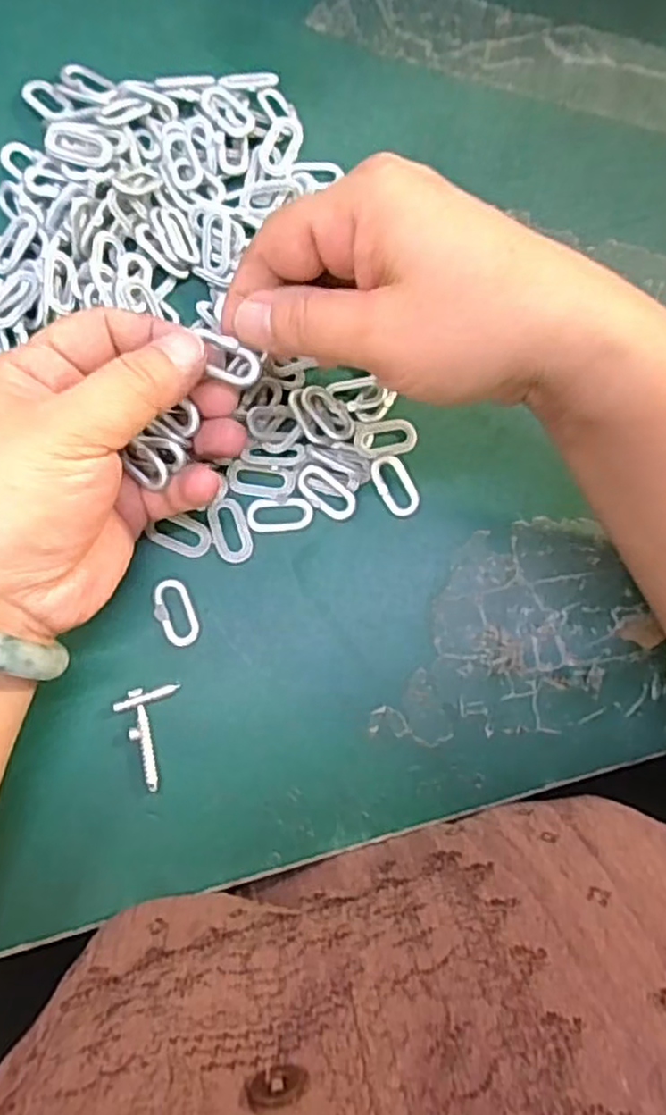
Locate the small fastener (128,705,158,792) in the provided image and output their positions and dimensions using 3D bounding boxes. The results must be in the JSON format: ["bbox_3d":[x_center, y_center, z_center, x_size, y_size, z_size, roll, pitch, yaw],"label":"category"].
[{"bbox_3d":[-0.071,0.072,0.263,0.007,0.004,0.031,-12,82,-6],"label":"small fastener"}]

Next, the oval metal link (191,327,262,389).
[{"bbox_3d":[-0.035,-0.066,0.234,0.024,0.004,0.012,21,102,-28],"label":"oval metal link"}]

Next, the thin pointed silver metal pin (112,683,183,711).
[{"bbox_3d":[-0.070,0.052,0.266,0.025,0.004,0.006,-18,83,-6],"label":"thin pointed silver metal pin"}]

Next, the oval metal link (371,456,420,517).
[{"bbox_3d":[0.026,-0.029,0.288,0.014,0.004,0.026,-33,85,-8],"label":"oval metal link"}]

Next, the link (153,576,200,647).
[{"bbox_3d":[-0.061,0.021,0.272,0.014,0.004,0.027,-23,84,-7],"label":"link"}]

